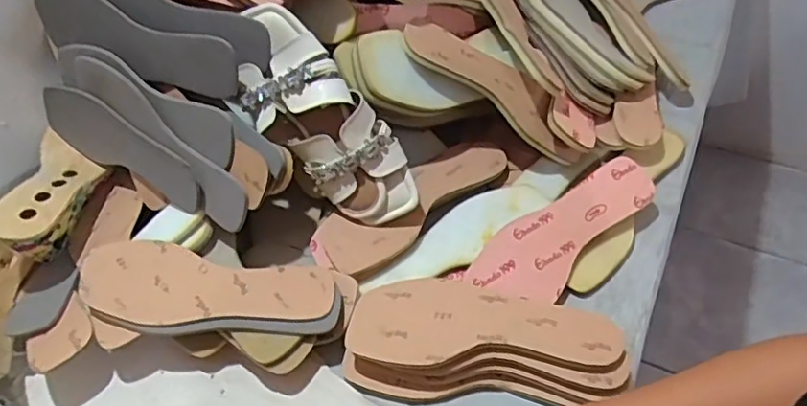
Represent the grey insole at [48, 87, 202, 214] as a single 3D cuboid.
[{"bbox_3d":[-0.301,-0.064,0.643,0.232,0.082,0.013,24,36,22],"label":"grey insole"}]

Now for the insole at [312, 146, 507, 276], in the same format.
[{"bbox_3d":[0.012,-0.006,0.652,0.233,0.018,0.074,-35,56,-20],"label":"insole"}]

